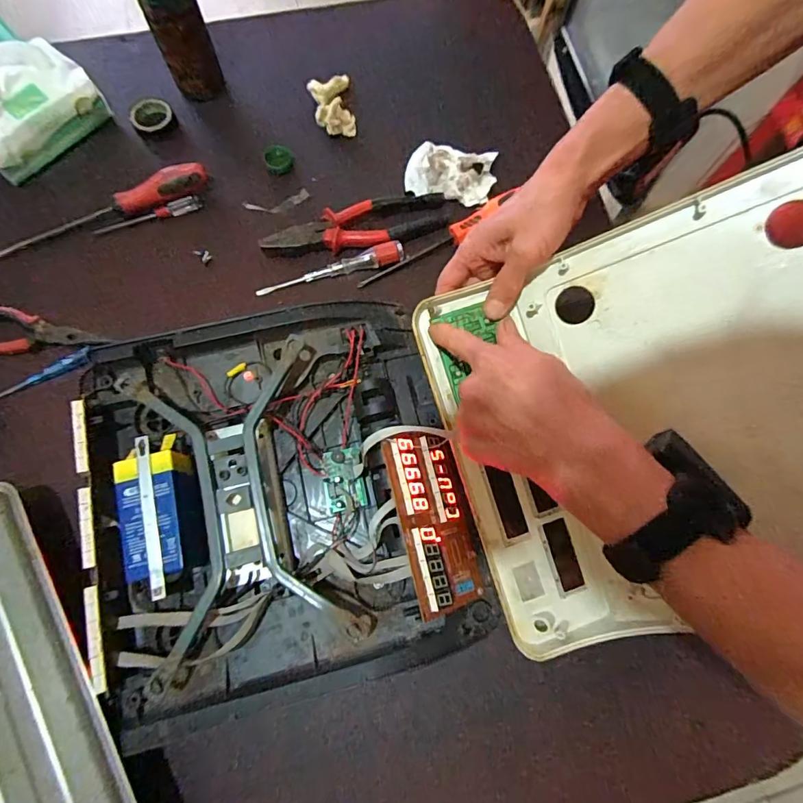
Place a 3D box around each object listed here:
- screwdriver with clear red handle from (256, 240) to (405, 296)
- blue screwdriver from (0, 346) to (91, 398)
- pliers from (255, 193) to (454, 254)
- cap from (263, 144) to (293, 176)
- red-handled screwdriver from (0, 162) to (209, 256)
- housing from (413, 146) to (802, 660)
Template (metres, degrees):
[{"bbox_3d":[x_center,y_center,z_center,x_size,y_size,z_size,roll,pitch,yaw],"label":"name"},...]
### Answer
[{"bbox_3d":[-0.078,-0.149,0.505,0.164,0.019,0.018,-14,75,-6],"label":"screwdriver with clear red handle"},{"bbox_3d":[-0.367,-0.028,0.466,0.107,0.021,0.012,-22,76,-8],"label":"blue screwdriver"},{"bbox_3d":[-0.048,-0.198,0.518,0.209,0.018,0.052,-17,75,-7],"label":"pliers"},{"bbox_3d":[-0.147,-0.290,0.553,0.034,0.015,0.031,1,74,-2],"label":"cap"},{"bbox_3d":[-0.335,-0.211,0.506,0.249,0.032,0.025,-21,76,-8],"label":"red-handled screwdriver"},{"bbox_3d":[0.208,0.025,0.349,0.343,0.061,0.326,-19,86,30],"label":"housing"}]

